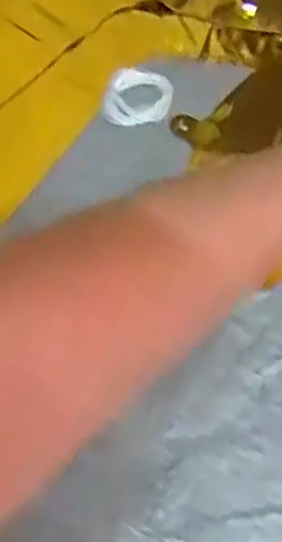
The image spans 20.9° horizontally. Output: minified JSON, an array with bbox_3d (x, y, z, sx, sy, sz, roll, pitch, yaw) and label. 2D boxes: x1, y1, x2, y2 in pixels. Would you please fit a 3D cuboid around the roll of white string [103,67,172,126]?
[{"bbox_3d":[-0.001,-0.101,0.447,0.036,0.009,0.048,15,59,9],"label":"roll of white string"}]

